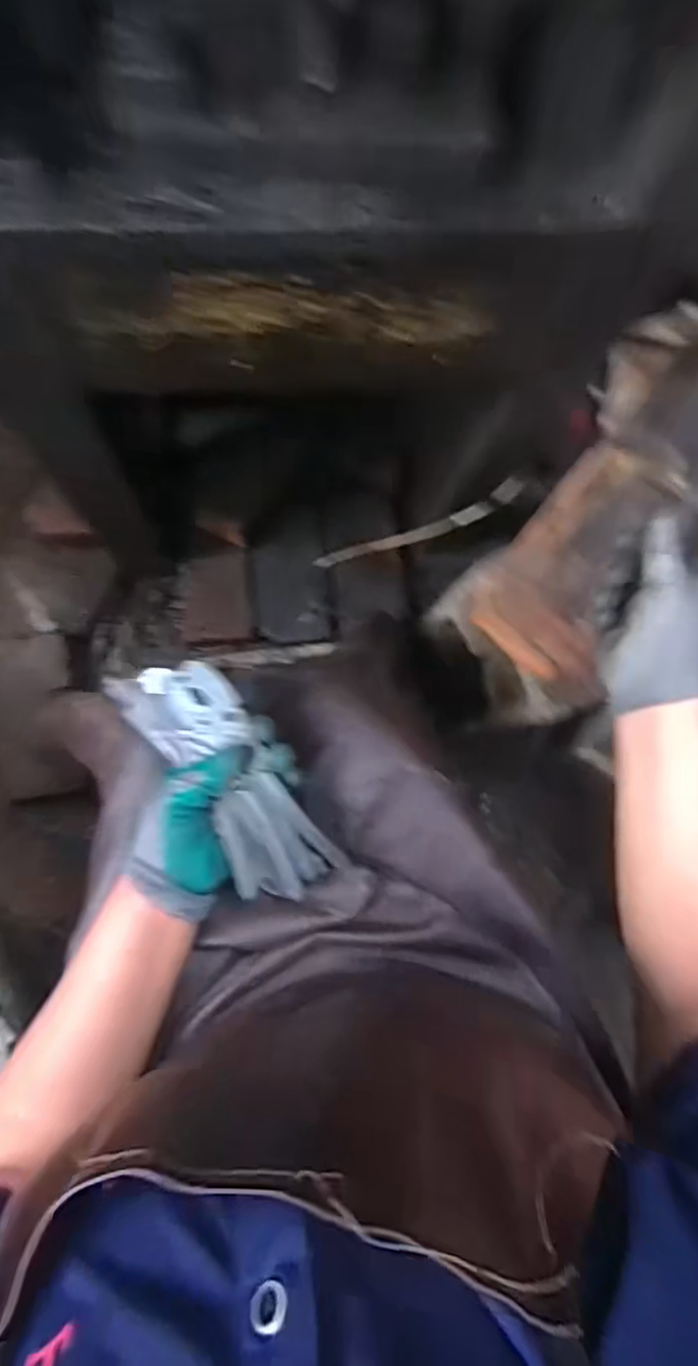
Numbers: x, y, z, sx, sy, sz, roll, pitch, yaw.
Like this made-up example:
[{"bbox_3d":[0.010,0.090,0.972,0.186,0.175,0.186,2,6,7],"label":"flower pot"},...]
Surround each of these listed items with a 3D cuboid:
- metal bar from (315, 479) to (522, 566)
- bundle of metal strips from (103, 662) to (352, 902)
[{"bbox_3d":[0.094,-0.210,0.806,0.290,0.050,0.022,-16,83,20],"label":"metal bar"},{"bbox_3d":[-0.085,0.066,0.413,0.072,0.040,0.194,-36,93,-9],"label":"bundle of metal strips"}]

